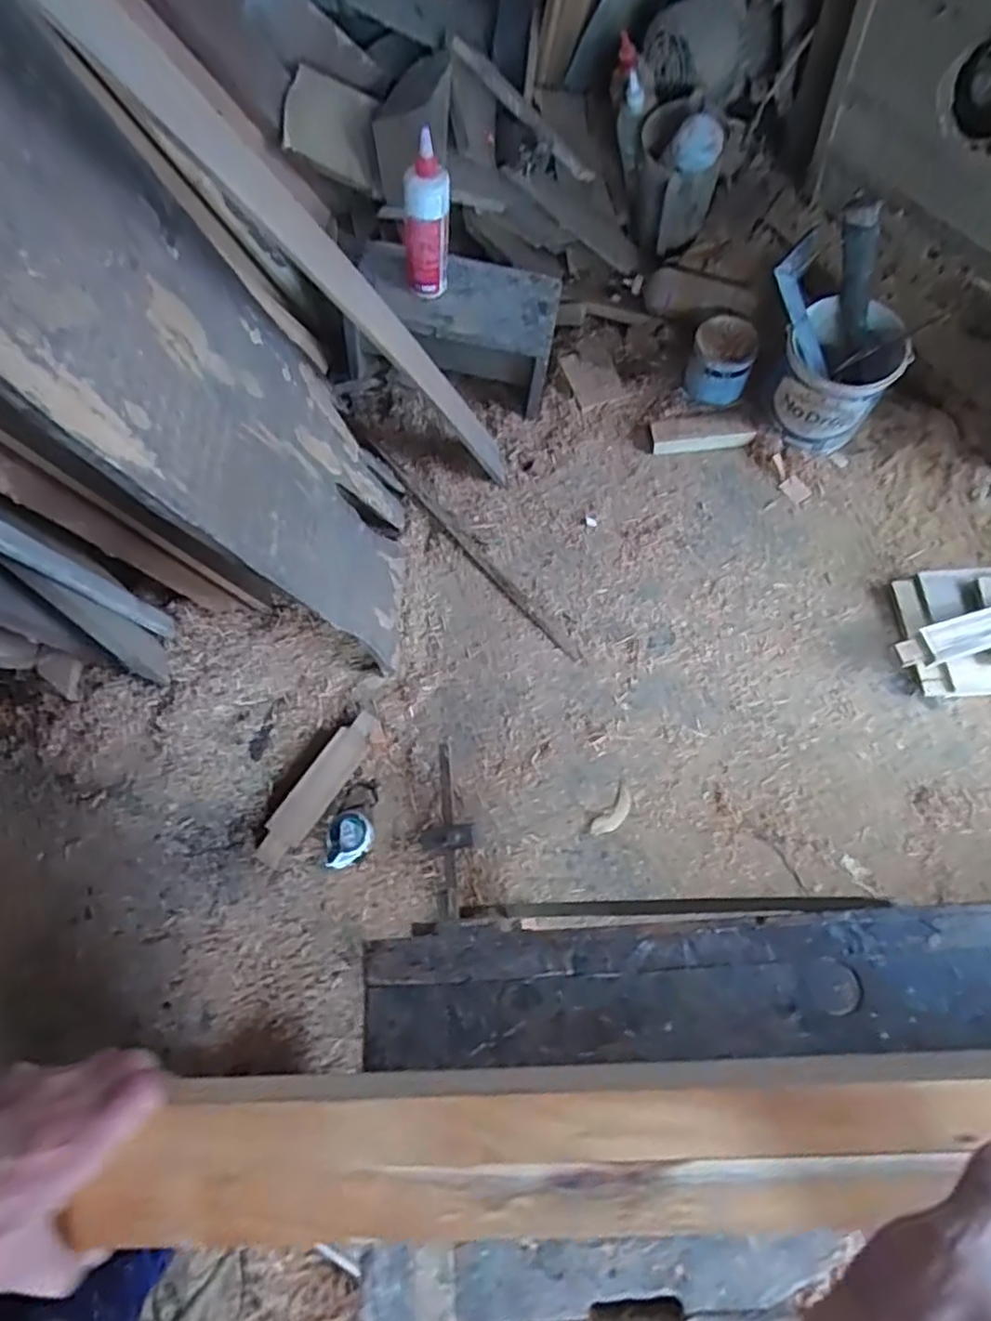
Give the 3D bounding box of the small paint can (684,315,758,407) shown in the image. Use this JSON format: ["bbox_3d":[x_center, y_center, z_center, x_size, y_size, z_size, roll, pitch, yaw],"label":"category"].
[{"bbox_3d":[0.399,-0.529,1.225,0.104,0.114,0.098,0,67,0],"label":"small paint can"}]

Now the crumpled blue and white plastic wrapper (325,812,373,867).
[{"bbox_3d":[-0.211,0.259,1.000,0.060,0.034,0.079,2,67,1],"label":"crumpled blue and white plastic wrapper"}]

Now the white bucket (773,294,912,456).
[{"bbox_3d":[0.571,-0.471,1.185,0.170,0.211,0.175,0,67,0],"label":"white bucket"}]

